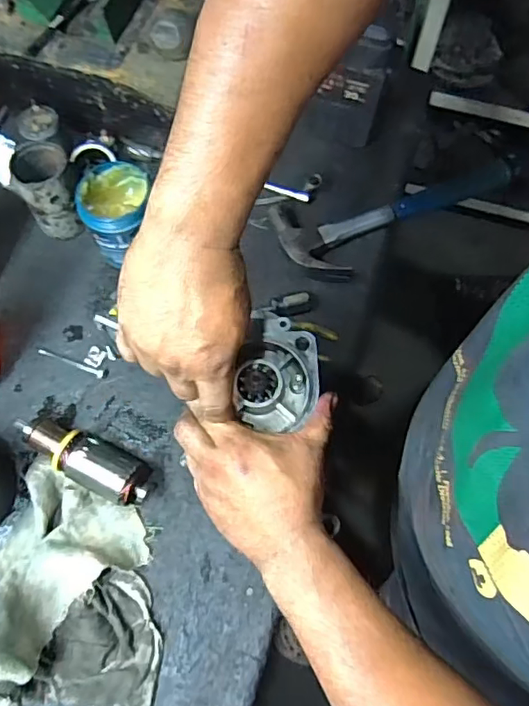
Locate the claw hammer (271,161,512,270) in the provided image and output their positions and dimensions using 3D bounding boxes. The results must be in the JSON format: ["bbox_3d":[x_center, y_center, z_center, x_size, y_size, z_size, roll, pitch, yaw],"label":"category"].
[{"bbox_3d":[0.180,-0.188,0.724,0.334,0.036,0.101,-20,69,-8],"label":"claw hammer"}]

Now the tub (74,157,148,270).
[{"bbox_3d":[-0.174,-0.164,0.681,0.081,0.099,0.095,0,67,0],"label":"tub"}]

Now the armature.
[{"bbox_3d":[-0.194,0.113,0.598,0.154,0.048,0.049,25,70,10],"label":"armature"}]

